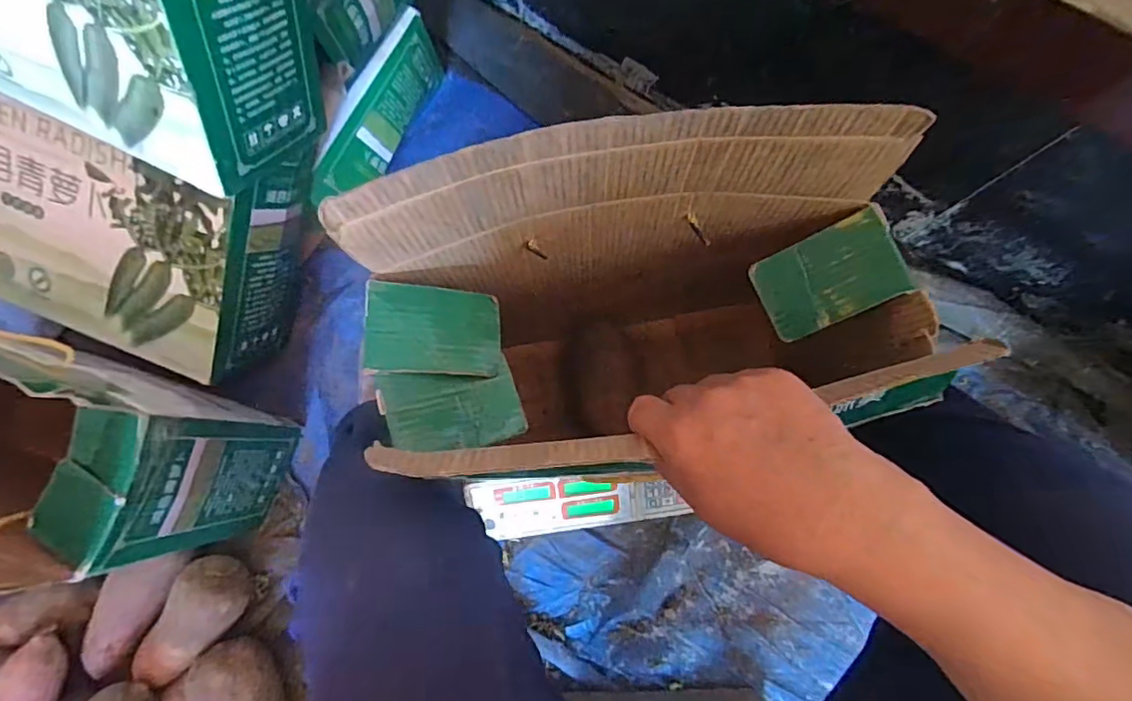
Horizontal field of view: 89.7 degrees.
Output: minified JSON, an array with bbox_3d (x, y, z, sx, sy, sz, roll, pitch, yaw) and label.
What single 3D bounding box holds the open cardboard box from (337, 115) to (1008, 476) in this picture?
[{"bbox_3d":[0.050,-0.016,0.459,0.350,0.341,0.163,-10,80,0],"label":"open cardboard box"}]

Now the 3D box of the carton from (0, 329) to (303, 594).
[{"bbox_3d":[-0.524,0.072,0.538,0.362,0.327,0.163,19,81,4],"label":"carton"}]

